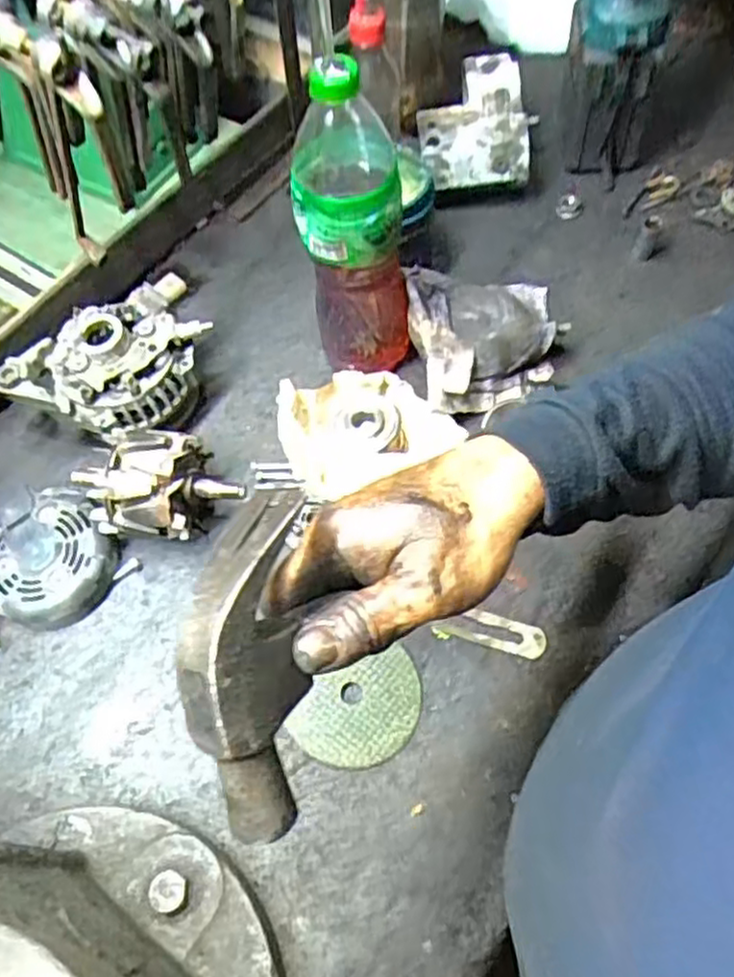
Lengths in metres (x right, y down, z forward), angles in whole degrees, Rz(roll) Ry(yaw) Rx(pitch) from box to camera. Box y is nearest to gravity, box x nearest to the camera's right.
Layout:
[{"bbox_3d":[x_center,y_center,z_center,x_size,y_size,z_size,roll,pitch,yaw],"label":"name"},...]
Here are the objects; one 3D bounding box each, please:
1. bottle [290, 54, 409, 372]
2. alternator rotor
[{"bbox_3d":[-0.010,-0.204,0.625,0.079,0.245,0.106,-3,61,2],"label":"bottle"},{"bbox_3d":[-0.165,0.001,0.596,0.129,0.081,0.075,-2,61,3],"label":"alternator rotor"}]

